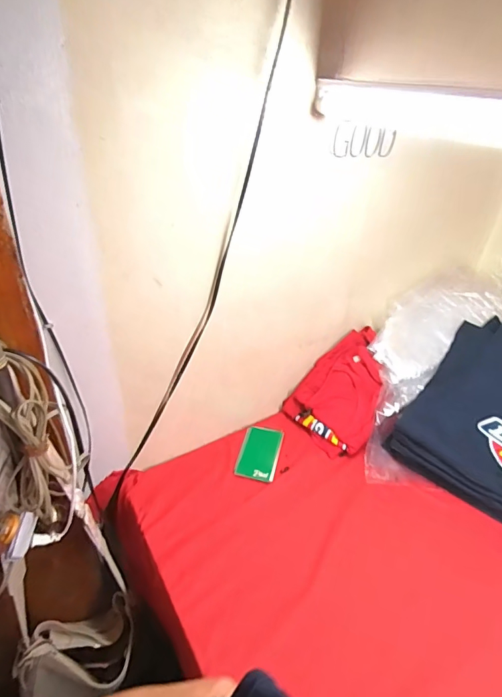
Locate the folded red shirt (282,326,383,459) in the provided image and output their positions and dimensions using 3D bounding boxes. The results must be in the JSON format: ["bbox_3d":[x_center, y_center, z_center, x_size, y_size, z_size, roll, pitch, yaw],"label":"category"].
[{"bbox_3d":[0.233,0.101,0.980,0.282,0.050,0.207,-42,66,-8],"label":"folded red shirt"}]

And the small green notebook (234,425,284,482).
[{"bbox_3d":[0.020,0.226,0.923,0.084,0.004,0.151,10,34,9],"label":"small green notebook"}]

